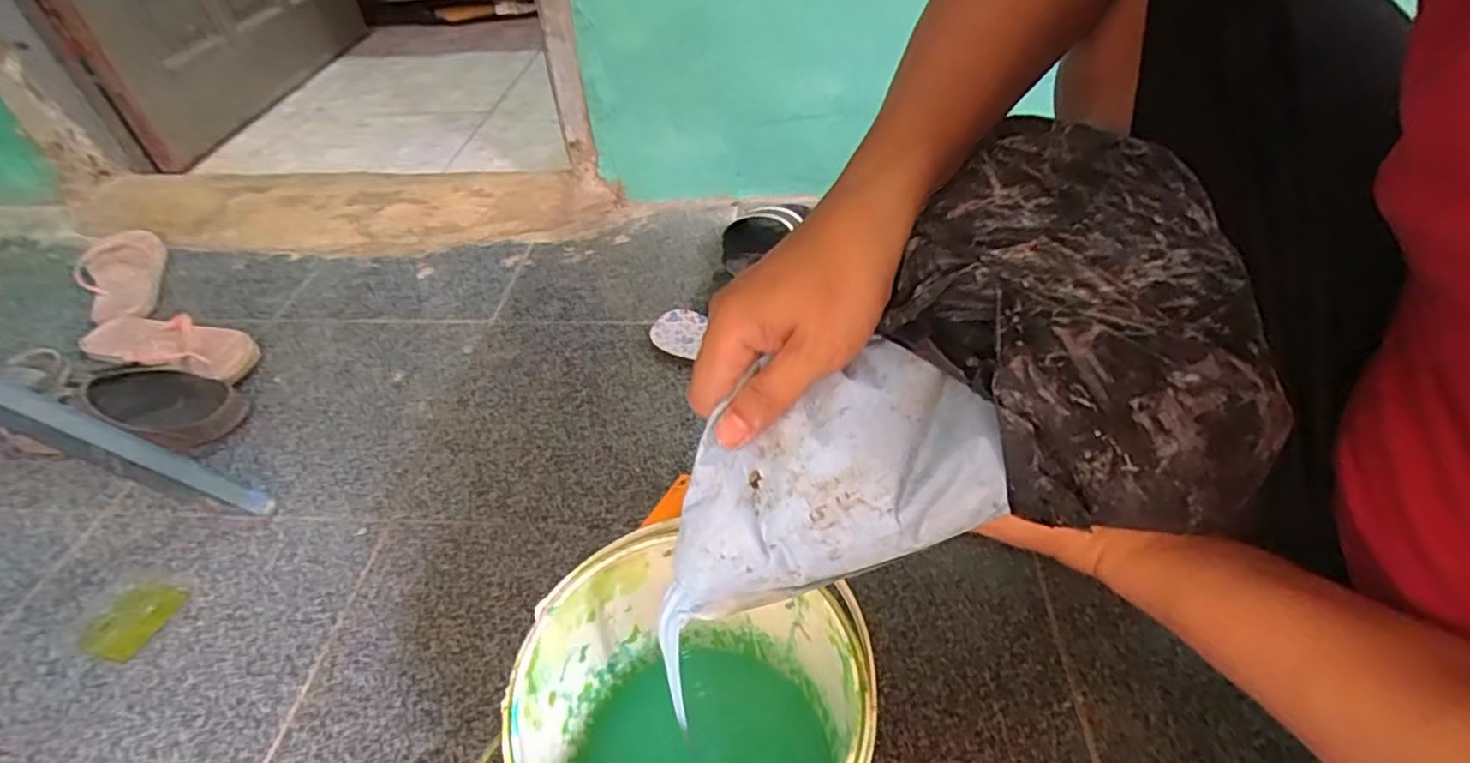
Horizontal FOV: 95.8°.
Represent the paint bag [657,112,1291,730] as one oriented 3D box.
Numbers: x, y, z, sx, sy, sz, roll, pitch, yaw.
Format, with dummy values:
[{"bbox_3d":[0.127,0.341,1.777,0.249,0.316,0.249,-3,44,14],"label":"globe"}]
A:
[{"bbox_3d":[0.094,0.006,0.316,0.281,0.168,0.160,-12,44,-10],"label":"paint bag"}]

